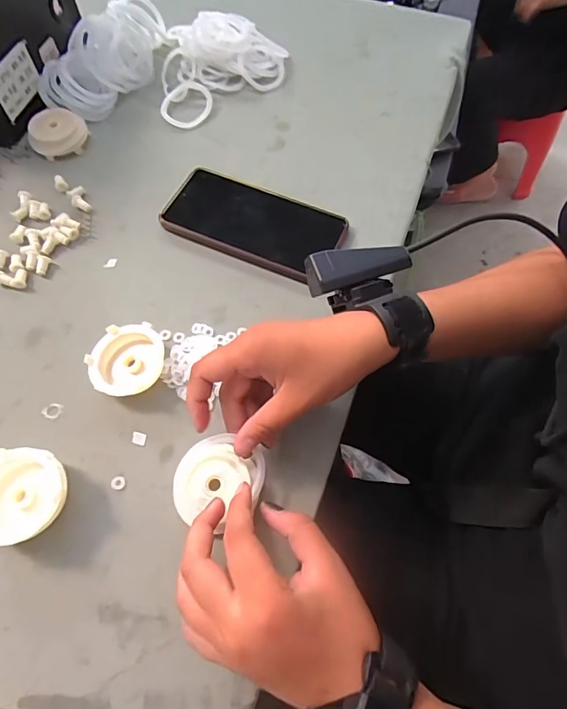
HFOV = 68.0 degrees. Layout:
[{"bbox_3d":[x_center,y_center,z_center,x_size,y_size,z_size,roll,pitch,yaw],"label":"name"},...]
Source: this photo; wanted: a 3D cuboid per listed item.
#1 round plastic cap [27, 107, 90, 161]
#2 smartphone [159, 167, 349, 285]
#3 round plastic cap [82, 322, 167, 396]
[{"bbox_3d":[-0.235,-0.231,0.439,0.051,0.019,0.056,22,71,-21],"label":"round plastic cap"},{"bbox_3d":[-0.029,-0.126,0.401,0.163,0.015,0.084,23,67,10],"label":"smartphone"},{"bbox_3d":[-0.123,0.006,0.331,0.055,0.022,0.059,0,65,-1],"label":"round plastic cap"}]

